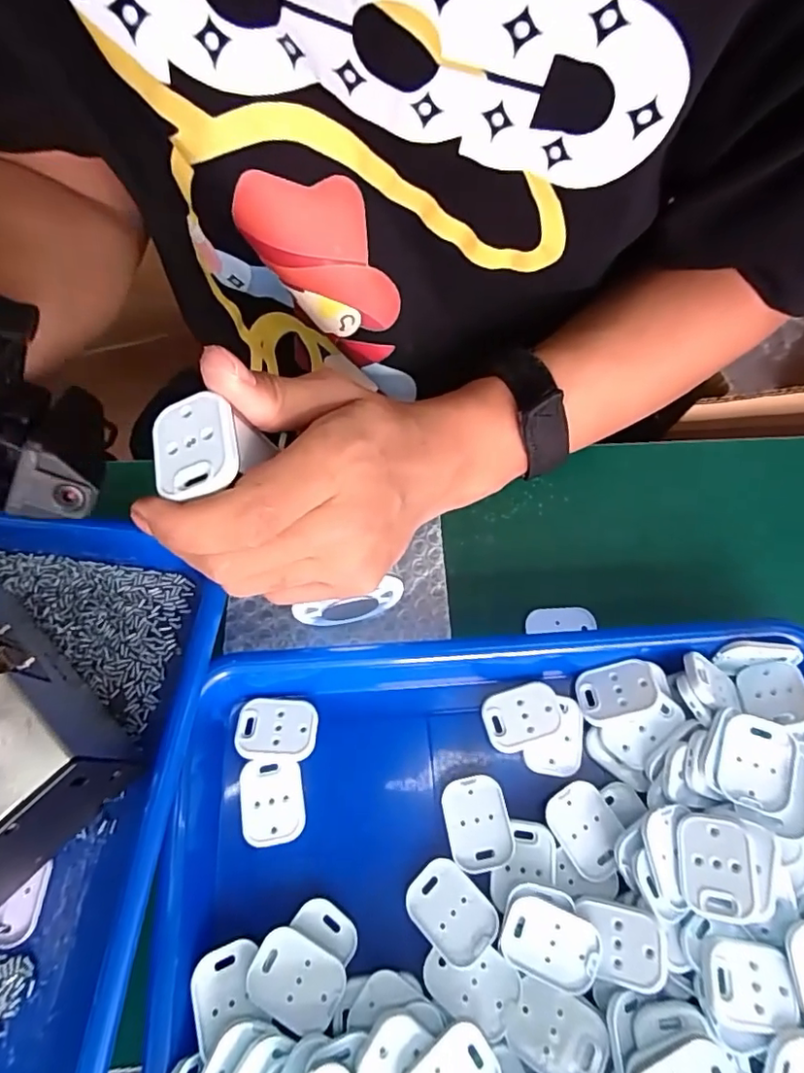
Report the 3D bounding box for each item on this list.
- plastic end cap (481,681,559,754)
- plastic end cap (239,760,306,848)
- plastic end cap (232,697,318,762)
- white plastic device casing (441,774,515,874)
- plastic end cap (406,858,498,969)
[{"bbox_3d":[0.061,0.093,0.292,0.038,0.010,0.029,-20,64,-9],"label":"plastic end cap"},{"bbox_3d":[-0.063,0.129,0.275,0.030,0.010,0.037,-9,63,-4],"label":"plastic end cap"},{"bbox_3d":[-0.063,0.097,0.284,0.040,0.005,0.030,0,62,1],"label":"plastic end cap"},{"bbox_3d":[0.036,0.137,0.270,0.029,0.005,0.041,-10,63,-4],"label":"white plastic device casing"},{"bbox_3d":[0.022,0.169,0.252,0.039,0.004,0.030,41,70,20],"label":"plastic end cap"}]

